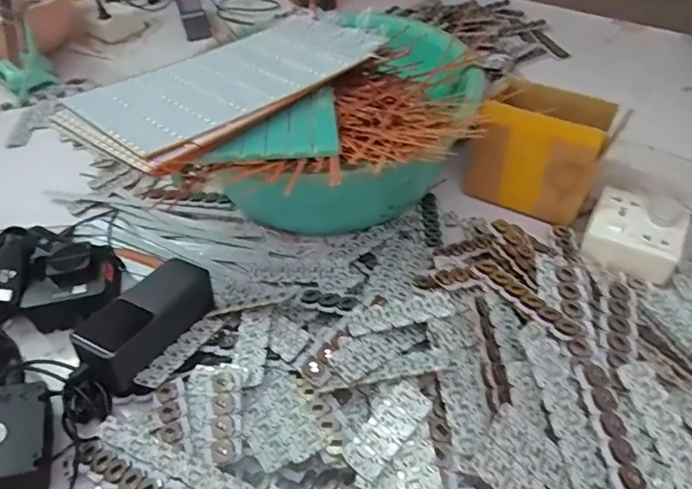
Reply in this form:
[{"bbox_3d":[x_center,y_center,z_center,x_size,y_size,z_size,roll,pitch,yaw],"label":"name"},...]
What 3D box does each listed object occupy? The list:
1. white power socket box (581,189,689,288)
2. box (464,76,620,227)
[{"bbox_3d":[0.309,-0.013,0.539,0.088,0.039,0.092,20,52,23],"label":"white power socket box"},{"bbox_3d":[0.214,-0.100,0.571,0.138,0.125,0.084,19,52,22],"label":"box"}]

